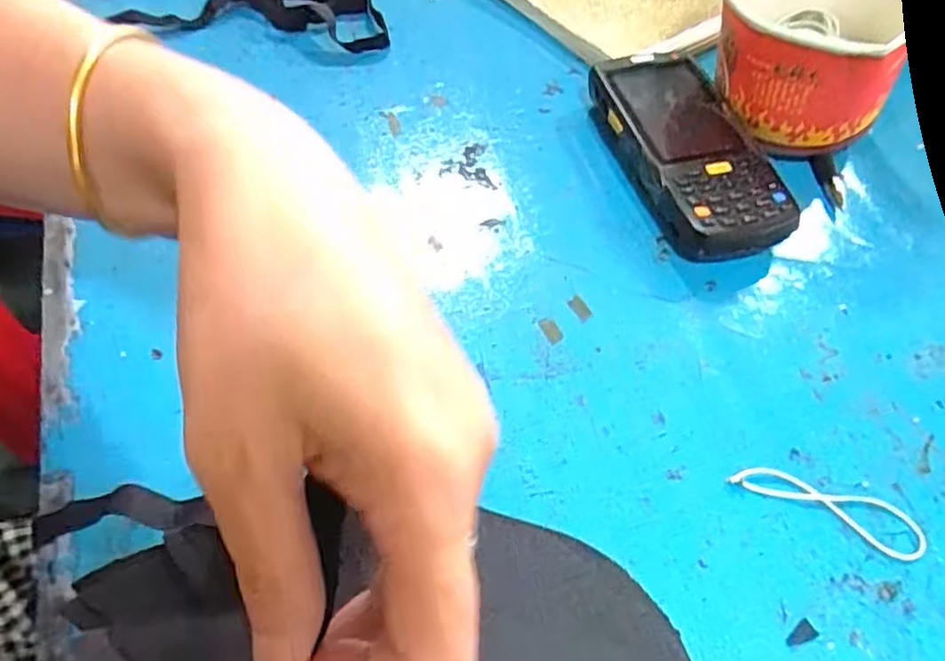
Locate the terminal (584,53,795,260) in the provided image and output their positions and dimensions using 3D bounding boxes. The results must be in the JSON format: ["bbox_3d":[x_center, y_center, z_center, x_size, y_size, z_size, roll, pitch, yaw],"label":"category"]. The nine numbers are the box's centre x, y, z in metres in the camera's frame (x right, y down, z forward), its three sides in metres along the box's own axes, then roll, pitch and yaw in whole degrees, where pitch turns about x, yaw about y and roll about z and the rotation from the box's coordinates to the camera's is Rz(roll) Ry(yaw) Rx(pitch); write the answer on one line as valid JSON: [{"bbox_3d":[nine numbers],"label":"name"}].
[{"bbox_3d":[0.121,-0.104,0.387,0.075,0.027,0.148,-10,57,-11],"label":"terminal"}]

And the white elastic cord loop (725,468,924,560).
[{"bbox_3d":[0.151,0.072,0.283,0.080,0.004,0.023,24,57,11],"label":"white elastic cord loop"}]

